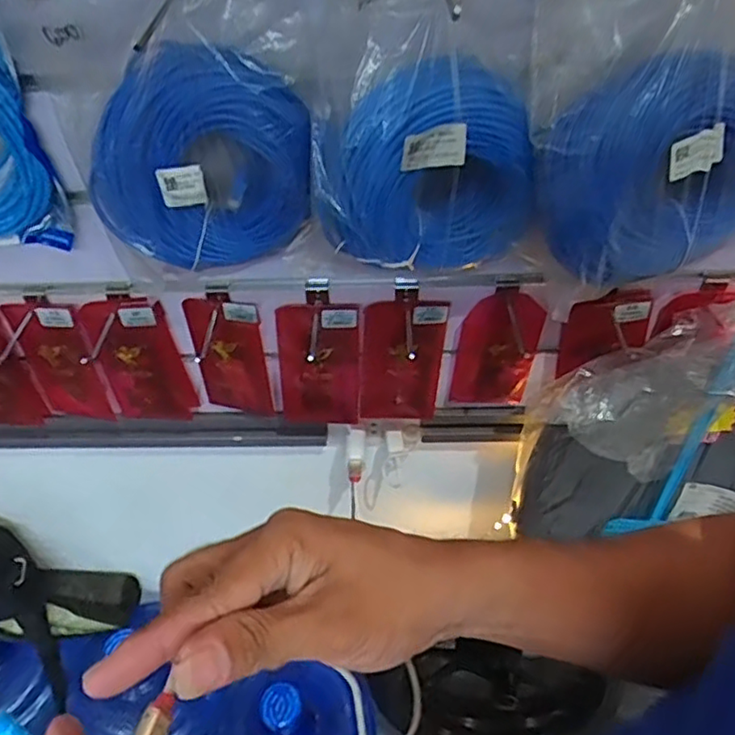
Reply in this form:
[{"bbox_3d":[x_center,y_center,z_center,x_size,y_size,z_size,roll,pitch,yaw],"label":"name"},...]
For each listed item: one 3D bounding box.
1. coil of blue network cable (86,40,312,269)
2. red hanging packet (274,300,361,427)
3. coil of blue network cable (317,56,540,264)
[{"bbox_3d":[-0.131,-0.155,0.482,0.173,0.157,0.034,-2,45,0],"label":"coil of blue network cable"},{"bbox_3d":[-0.051,-0.004,0.682,0.089,0.150,0.030,-1,45,1],"label":"red hanging packet"},{"bbox_3d":[0.043,-0.146,0.475,0.160,0.142,0.047,-7,45,-5],"label":"coil of blue network cable"}]

